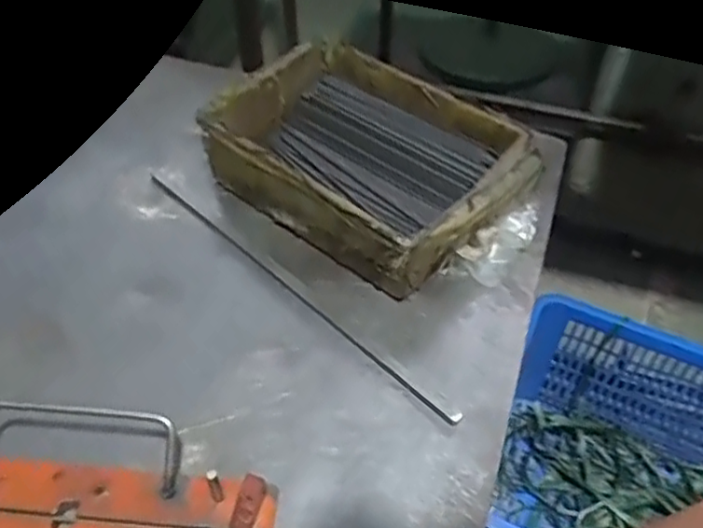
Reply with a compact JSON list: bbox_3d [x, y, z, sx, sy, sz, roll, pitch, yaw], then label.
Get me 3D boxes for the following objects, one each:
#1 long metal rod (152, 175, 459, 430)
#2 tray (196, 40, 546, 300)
[{"bbox_3d":[-0.057,0.015,0.560,0.371,0.006,0.008,36,59,27],"label":"long metal rod"},{"bbox_3d":[0.018,-0.101,0.610,0.260,0.074,0.194,33,57,25],"label":"tray"}]

